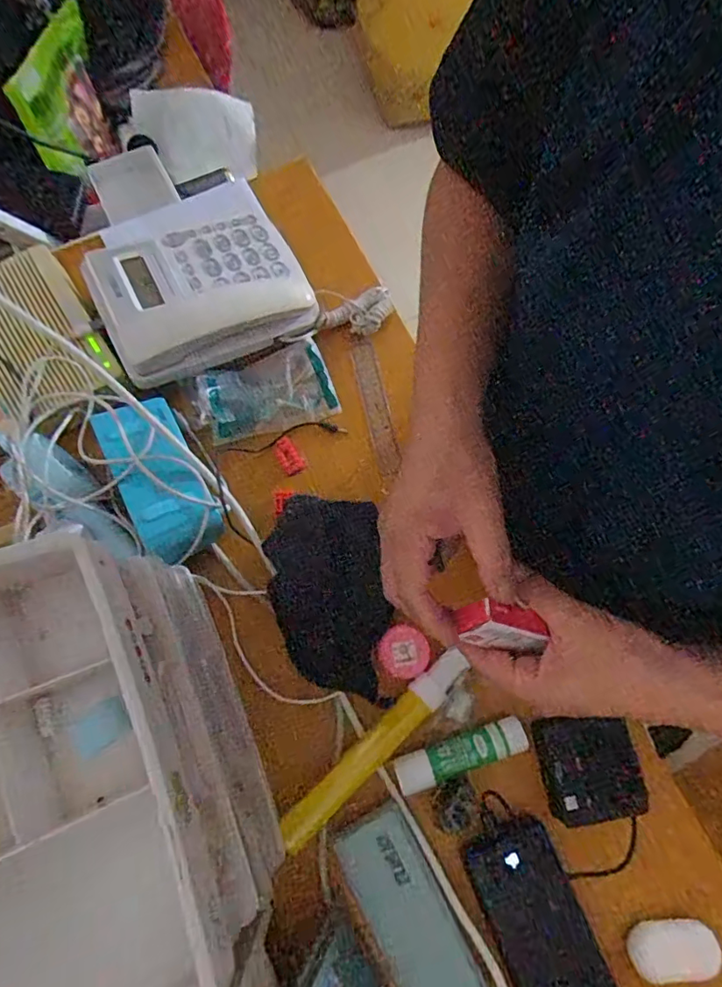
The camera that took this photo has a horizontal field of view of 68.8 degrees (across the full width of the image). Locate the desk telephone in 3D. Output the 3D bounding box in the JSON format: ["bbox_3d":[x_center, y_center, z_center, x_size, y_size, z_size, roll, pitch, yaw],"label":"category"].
[{"bbox_3d":[-0.167,-0.224,0.537,0.197,0.051,0.191,-27,77,-9],"label":"desk telephone"}]

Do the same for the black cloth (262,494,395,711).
[{"bbox_3d":[-0.027,0.092,0.466,0.101,0.019,0.178,-9,75,-4],"label":"black cloth"}]

